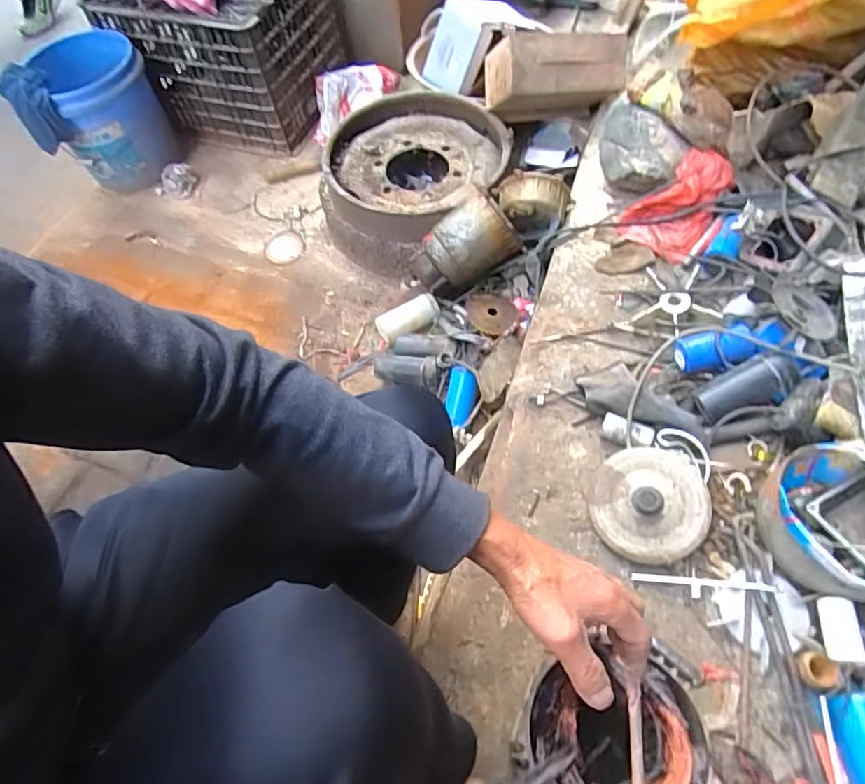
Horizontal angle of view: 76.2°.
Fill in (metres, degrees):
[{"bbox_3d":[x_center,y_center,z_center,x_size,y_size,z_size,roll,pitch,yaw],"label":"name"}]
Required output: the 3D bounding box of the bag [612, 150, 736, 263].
[{"bbox_3d":[0.429,-0.318,0.946,0.145,0.052,0.196,38,88,28],"label":"bag"}]

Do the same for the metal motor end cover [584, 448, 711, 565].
[{"bbox_3d":[0.276,0.145,0.710,0.141,0.052,0.142,4,59,5],"label":"metal motor end cover"}]

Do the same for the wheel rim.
[{"bbox_3d":[-0.044,-0.463,1.230,0.486,0.165,0.416,37,67,23],"label":"wheel rim"}]

